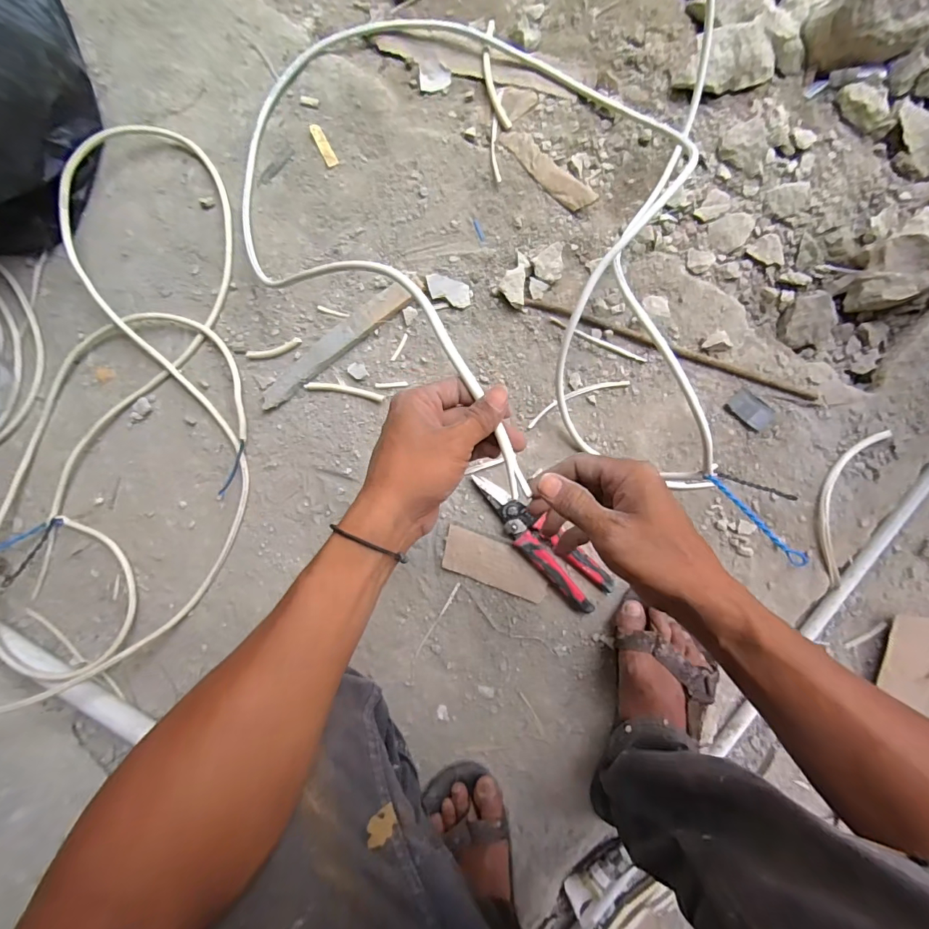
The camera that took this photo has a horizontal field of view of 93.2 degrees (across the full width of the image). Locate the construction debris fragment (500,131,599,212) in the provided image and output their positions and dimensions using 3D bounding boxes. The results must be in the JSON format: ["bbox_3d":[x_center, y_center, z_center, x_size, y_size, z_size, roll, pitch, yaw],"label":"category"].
[{"bbox_3d":[0.101,-0.366,0.542,0.033,0.020,0.147,-41,85,6],"label":"construction debris fragment"}]

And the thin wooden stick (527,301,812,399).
[{"bbox_3d":[0.243,-0.142,0.528,0.350,0.007,0.011,21,93,7],"label":"thin wooden stick"}]

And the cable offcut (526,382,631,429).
[{"bbox_3d":[0.138,-0.081,0.546,0.132,0.004,0.021,-24,87,7],"label":"cable offcut"}]

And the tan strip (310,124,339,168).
[{"bbox_3d":[-0.188,-0.424,0.583,0.015,0.004,0.062,-28,86,7],"label":"tan strip"}]

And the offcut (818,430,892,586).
[{"bbox_3d":[0.438,0.045,0.508,0.058,0.014,0.184,16,92,8],"label":"offcut"}]

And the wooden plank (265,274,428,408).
[{"bbox_3d":[-0.166,-0.164,0.580,0.261,0.018,0.035,-34,85,6],"label":"wooden plank"}]

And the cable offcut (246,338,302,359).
[{"bbox_3d":[-0.260,-0.157,0.602,0.078,0.006,0.015,-15,88,7],"label":"cable offcut"}]

